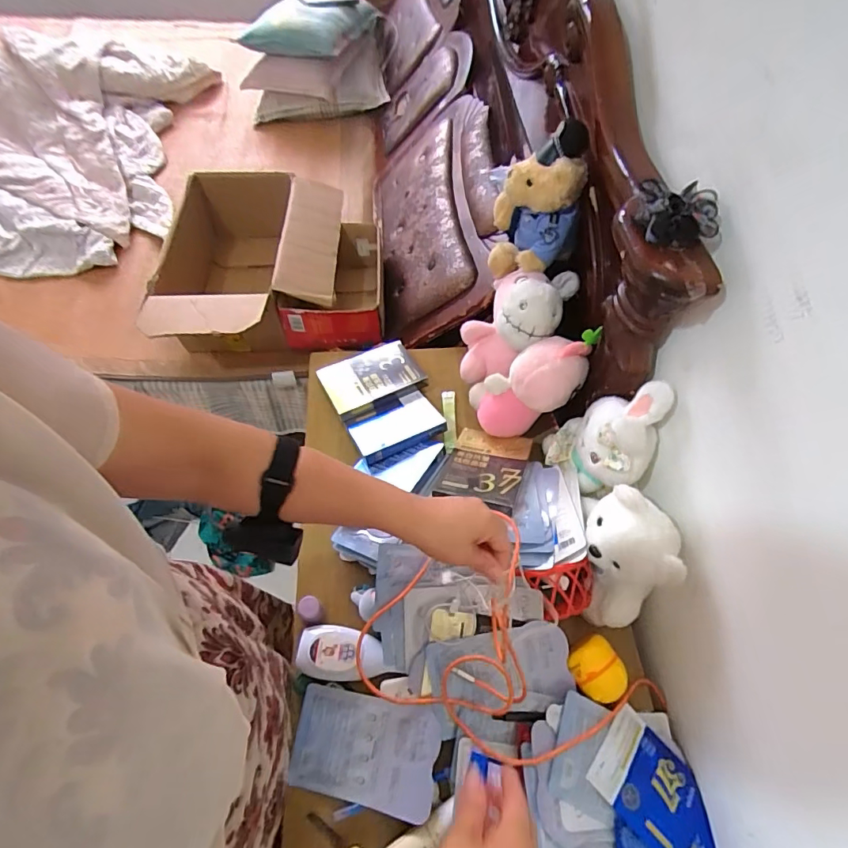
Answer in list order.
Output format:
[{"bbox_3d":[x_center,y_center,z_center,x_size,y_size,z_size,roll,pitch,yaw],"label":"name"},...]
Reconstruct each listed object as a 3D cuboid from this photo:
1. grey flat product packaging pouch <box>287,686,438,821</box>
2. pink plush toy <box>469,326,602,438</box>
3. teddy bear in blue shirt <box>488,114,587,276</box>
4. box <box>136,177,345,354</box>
[{"bbox_3d":[-0.077,0.420,0.620,0.187,0.010,0.119,4,65,14],"label":"grey flat product packaging pouch"},{"bbox_3d":[0.185,-0.069,0.783,0.097,0.241,0.093,15,50,-36],"label":"pink plush toy"},{"bbox_3d":[0.188,-0.364,0.792,0.140,0.198,0.153,13,58,6],"label":"teddy bear in blue shirt"},{"bbox_3d":[-0.398,-0.359,1.101,0.414,0.181,0.557,-4,58,-5],"label":"box"}]

